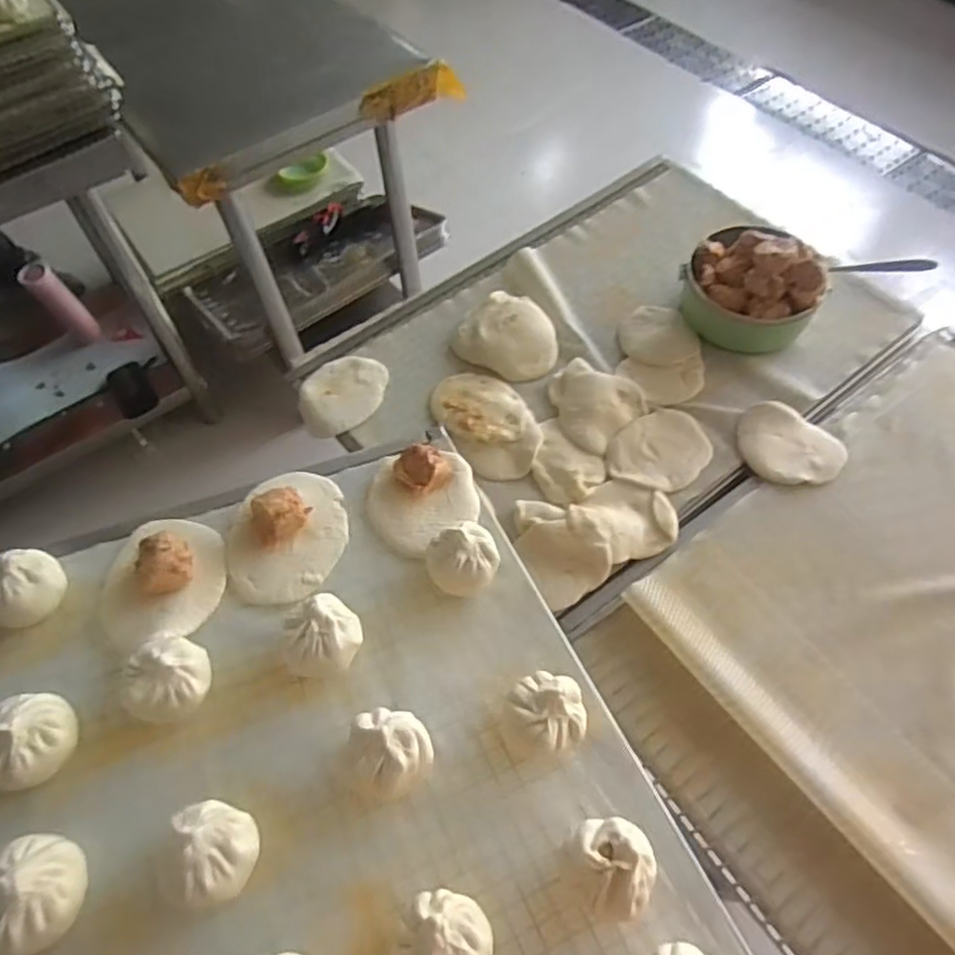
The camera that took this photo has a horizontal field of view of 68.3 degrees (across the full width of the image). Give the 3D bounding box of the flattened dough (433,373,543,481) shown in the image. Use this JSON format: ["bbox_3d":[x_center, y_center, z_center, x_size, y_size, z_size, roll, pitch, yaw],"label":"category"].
[{"bbox_3d":[0.009,-0.061,0.725,0.085,0.013,0.142,-26,60,-13],"label":"flattened dough"}]

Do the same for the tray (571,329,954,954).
[{"bbox_3d":[0.414,0.127,0.597,0.581,0.024,0.402,-32,62,-16],"label":"tray"}]

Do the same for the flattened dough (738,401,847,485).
[{"bbox_3d":[0.304,-0.032,0.692,0.086,0.011,0.098,-31,61,-16],"label":"flattened dough"}]

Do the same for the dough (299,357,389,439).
[{"bbox_3d":[-0.145,-0.088,0.751,0.079,0.015,0.101,13,59,11],"label":"dough"}]

